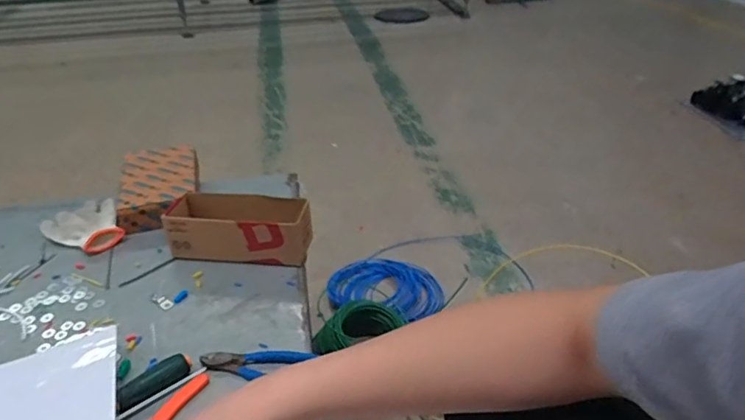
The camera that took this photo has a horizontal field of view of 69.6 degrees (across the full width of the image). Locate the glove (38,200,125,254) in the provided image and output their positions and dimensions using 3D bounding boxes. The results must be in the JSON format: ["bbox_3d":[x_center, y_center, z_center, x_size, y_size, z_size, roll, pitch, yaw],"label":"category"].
[{"bbox_3d":[-0.514,0.024,0.961,0.154,0.034,0.114,24,40,36],"label":"glove"}]

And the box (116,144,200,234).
[{"bbox_3d":[-0.404,-0.044,1.031,0.136,0.063,0.236,-10,32,-12],"label":"box"}]

